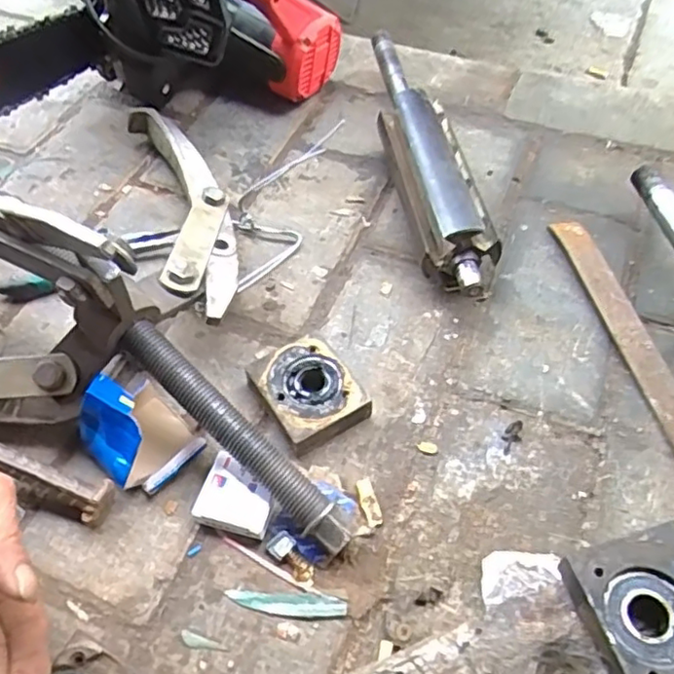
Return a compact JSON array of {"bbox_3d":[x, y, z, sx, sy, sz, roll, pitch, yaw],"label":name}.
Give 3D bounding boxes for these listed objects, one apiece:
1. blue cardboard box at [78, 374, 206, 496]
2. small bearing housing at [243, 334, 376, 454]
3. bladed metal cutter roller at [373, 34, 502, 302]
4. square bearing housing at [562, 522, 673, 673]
[{"bbox_3d":[-0.146,0.065,0.452,0.066,0.060,0.079,-37,62,-24],"label":"blue cardboard box"},{"bbox_3d":[-0.024,0.043,0.491,0.065,0.027,0.083,-28,59,-19],"label":"small bearing housing"},{"bbox_3d":[0.085,-0.193,0.636,0.068,0.069,0.390,-6,54,-5],"label":"bladed metal cutter roller"},{"bbox_3d":[0.168,0.146,0.330,0.068,0.021,0.078,-14,58,-11],"label":"square bearing housing"}]

